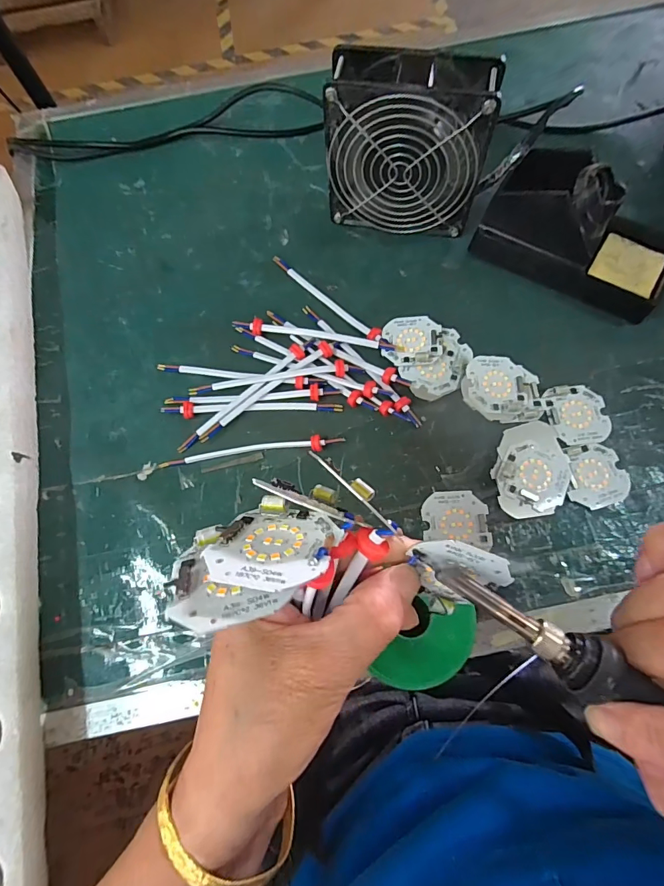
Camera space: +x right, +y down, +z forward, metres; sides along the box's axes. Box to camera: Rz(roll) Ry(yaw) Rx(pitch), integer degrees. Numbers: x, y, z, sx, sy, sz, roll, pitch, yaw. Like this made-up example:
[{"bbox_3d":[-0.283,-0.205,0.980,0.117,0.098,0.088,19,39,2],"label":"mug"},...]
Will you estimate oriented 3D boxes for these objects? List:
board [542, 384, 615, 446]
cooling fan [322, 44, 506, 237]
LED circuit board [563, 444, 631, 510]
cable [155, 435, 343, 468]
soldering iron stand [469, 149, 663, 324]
[{"bbox_3d":[0.188,-0.022,0.328,0.043,0.004,0.047,-9,72,-4],"label":"board"},{"bbox_3d":[0.058,-0.227,0.341,0.120,0.118,0.046,10,73,6],"label":"cooling fan"},{"bbox_3d":[0.193,0.024,0.312,0.043,0.004,0.046,4,72,0],"label":"LED circuit board"},{"bbox_3d":[-0.062,0.005,0.328,0.139,0.019,0.013,-5,72,1],"label":"cable"},{"bbox_3d":[0.198,-0.168,0.339,0.152,0.071,0.076,24,75,10],"label":"soldering iron stand"}]

